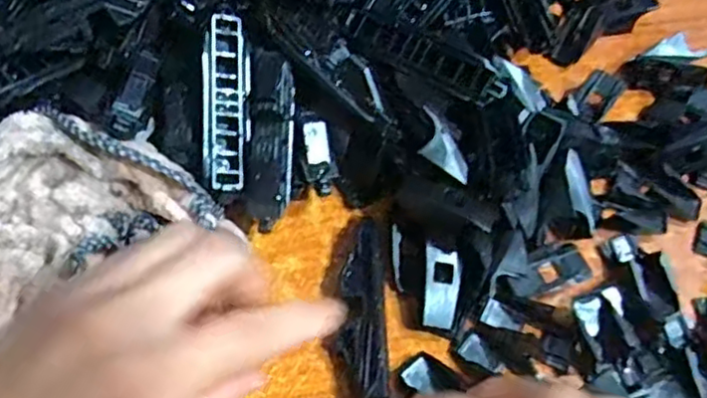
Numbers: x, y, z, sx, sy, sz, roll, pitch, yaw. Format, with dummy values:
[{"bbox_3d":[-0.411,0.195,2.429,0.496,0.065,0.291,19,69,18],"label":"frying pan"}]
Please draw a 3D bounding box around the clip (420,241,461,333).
[{"bbox_3d":[0.036,0.037,0.276,0.015,0.004,0.034,5,80,-2],"label":"clip"}]

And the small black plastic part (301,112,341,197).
[{"bbox_3d":[-0.016,-0.020,0.295,0.015,0.009,0.037,-8,83,-10],"label":"small black plastic part"}]

